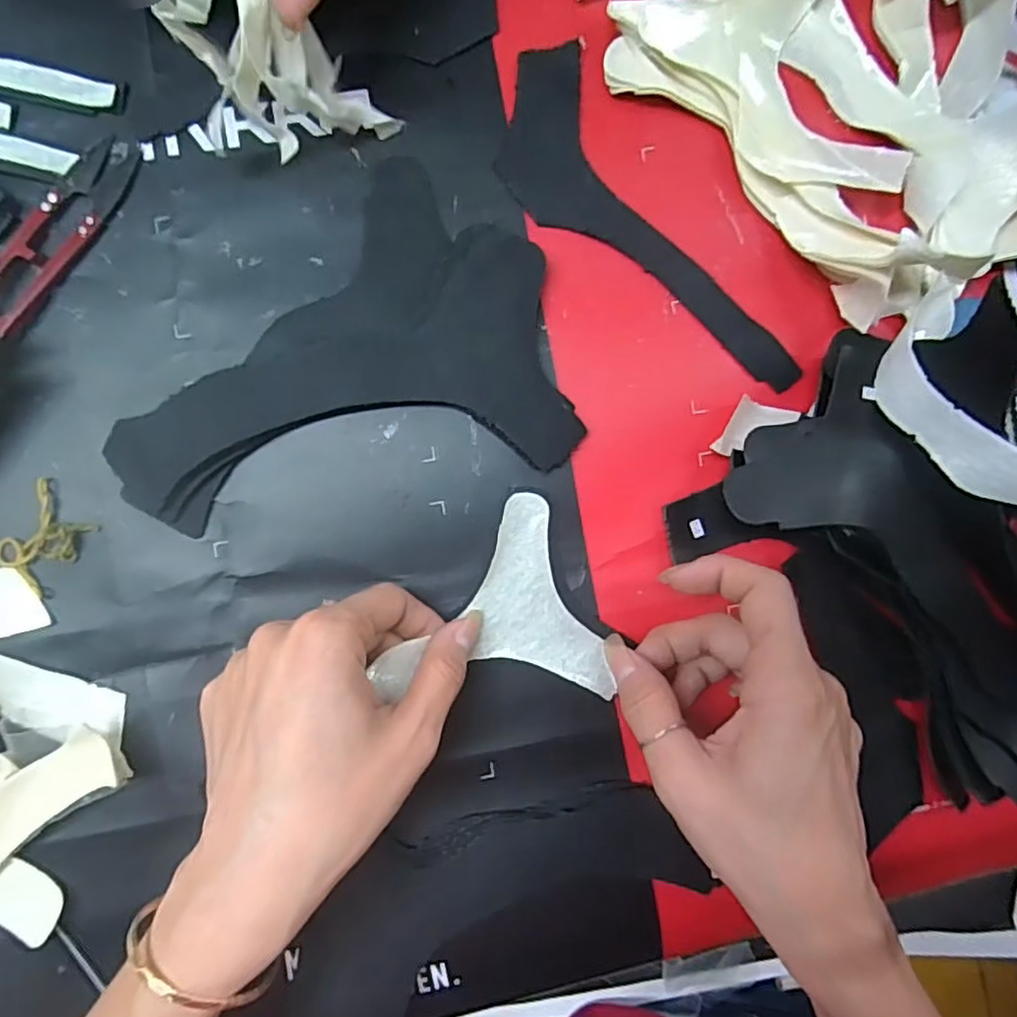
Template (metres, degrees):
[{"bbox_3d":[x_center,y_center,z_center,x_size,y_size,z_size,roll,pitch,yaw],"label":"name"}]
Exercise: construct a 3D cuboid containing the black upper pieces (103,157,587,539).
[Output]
[{"bbox_3d":[-0.076,-0.074,0.267,0.190,0.011,0.137,-11,89,-5],"label":"black upper pieces"}]

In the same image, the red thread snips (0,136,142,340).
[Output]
[{"bbox_3d":[-0.192,-0.115,0.260,0.022,0.009,0.096,34,86,-3],"label":"red thread snips"}]

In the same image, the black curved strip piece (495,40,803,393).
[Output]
[{"bbox_3d":[0.055,-0.121,0.281,0.060,0.004,0.185,-35,91,-5],"label":"black curved strip piece"}]

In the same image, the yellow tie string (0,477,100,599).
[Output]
[{"bbox_3d":[-0.196,0.013,0.259,0.032,0.006,0.037,41,86,-2],"label":"yellow tie string"}]

